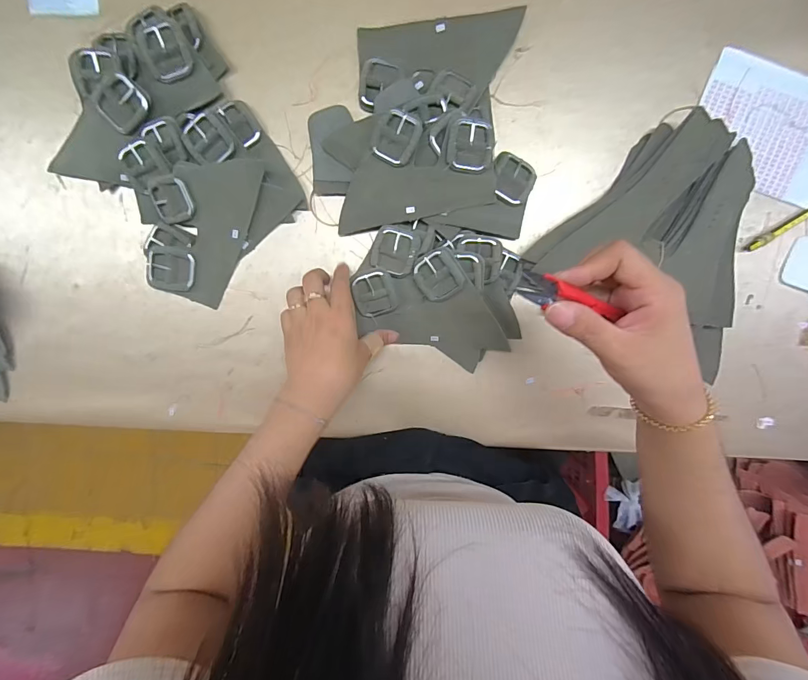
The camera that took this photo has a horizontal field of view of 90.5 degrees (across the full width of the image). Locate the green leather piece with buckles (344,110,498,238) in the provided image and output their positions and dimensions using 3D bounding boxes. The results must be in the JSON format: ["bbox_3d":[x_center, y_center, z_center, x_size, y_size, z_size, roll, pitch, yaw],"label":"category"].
[{"bbox_3d":[0.009,-0.171,0.397,0.157,0.032,0.097,-12,97,3],"label":"green leather piece with buckles"}]

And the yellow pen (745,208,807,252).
[{"bbox_3d":[0.407,-0.127,0.404,0.126,0.008,0.008,-32,96,5],"label":"yellow pen"}]

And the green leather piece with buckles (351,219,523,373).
[{"bbox_3d":[0.037,-0.049,0.410,0.163,0.040,0.126,20,97,-1],"label":"green leather piece with buckles"}]

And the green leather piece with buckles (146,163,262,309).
[{"bbox_3d":[-0.215,-0.121,0.416,0.096,0.023,0.156,23,97,-2],"label":"green leather piece with buckles"}]

